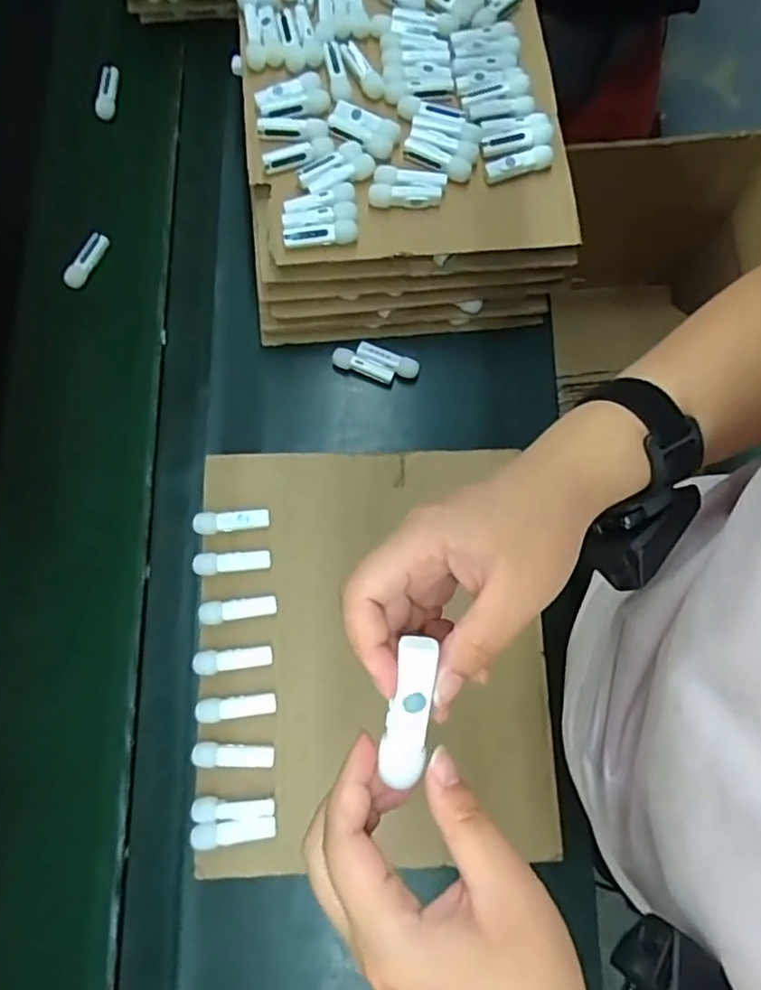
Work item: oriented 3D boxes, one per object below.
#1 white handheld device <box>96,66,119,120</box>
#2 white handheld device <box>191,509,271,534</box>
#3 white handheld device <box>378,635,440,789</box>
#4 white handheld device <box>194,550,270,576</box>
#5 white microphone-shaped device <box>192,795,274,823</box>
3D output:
[{"bbox_3d":[-0.311,-0.459,0.714,0.023,0.011,0.064,3,77,2],"label":"white handheld device"},{"bbox_3d":[-0.131,0.023,0.553,0.063,0.012,0.019,-4,77,0],"label":"white handheld device"},{"bbox_3d":[0.012,0.088,0.254,0.017,0.011,0.059,9,102,3],"label":"white handheld device"},{"bbox_3d":[-0.129,0.058,0.546,0.065,0.010,0.019,-6,77,0],"label":"white handheld device"},{"bbox_3d":[-0.118,0.249,0.499,0.063,0.010,0.017,-3,77,0],"label":"white microphone-shaped device"}]

